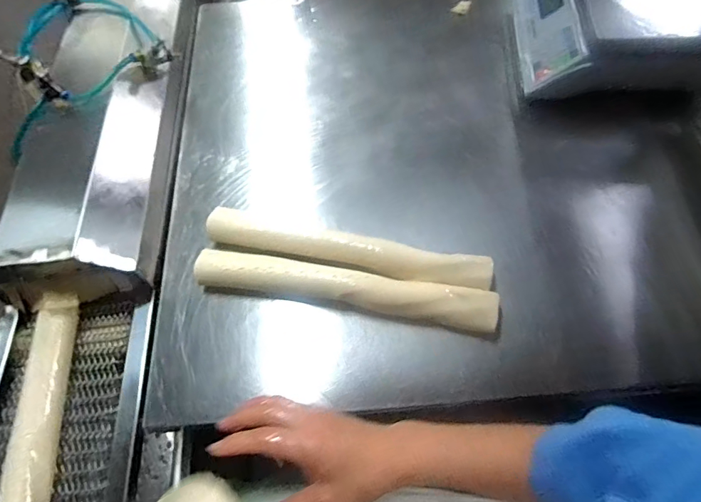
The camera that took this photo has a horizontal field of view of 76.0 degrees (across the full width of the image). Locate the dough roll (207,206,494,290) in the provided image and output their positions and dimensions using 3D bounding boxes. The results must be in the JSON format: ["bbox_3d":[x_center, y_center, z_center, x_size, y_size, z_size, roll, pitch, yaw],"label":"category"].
[{"bbox_3d":[-0.002,-0.007,0.604,0.373,0.045,0.059,10,64,9],"label":"dough roll"}]

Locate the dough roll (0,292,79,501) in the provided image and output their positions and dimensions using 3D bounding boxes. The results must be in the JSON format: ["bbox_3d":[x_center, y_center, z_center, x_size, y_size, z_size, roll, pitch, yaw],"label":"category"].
[{"bbox_3d":[-0.367,0.179,0.533,0.047,0.046,0.251,-6,63,0],"label":"dough roll"}]

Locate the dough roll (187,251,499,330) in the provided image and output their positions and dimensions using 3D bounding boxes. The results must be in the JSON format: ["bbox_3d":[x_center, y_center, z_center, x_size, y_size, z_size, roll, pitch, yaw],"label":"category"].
[{"bbox_3d":[-0.021,0.045,0.576,0.360,0.046,0.052,9,63,7],"label":"dough roll"}]

